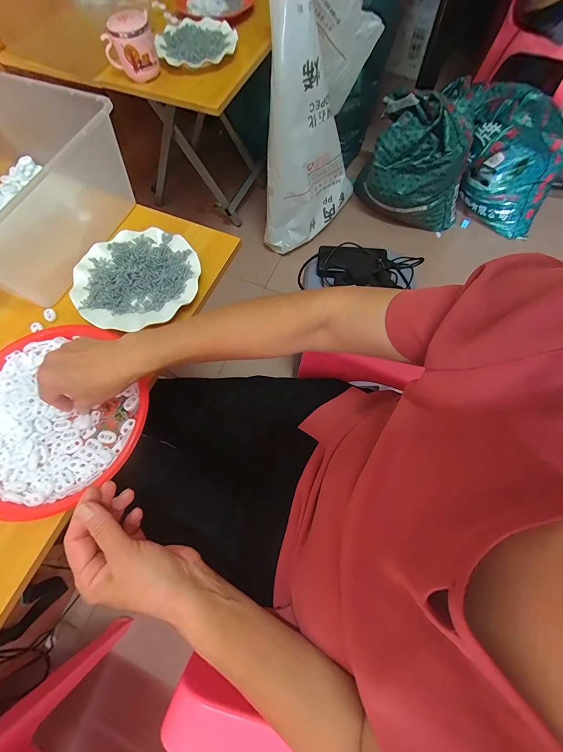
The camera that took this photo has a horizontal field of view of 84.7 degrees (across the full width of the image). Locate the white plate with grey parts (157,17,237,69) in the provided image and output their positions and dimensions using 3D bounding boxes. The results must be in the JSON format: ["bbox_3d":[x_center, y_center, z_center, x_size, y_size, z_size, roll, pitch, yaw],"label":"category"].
[{"bbox_3d":[-0.190,-0.755,0.703,0.179,0.024,0.153,-20,72,-6],"label":"white plate with grey parts"}]

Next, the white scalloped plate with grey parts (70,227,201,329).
[{"bbox_3d":[-0.213,-0.146,0.460,0.174,0.020,0.170,0,71,1],"label":"white scalloped plate with grey parts"}]

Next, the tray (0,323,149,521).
[{"bbox_3d":[-0.294,0.047,0.390,0.222,0.023,0.227,0,71,1],"label":"tray"}]

